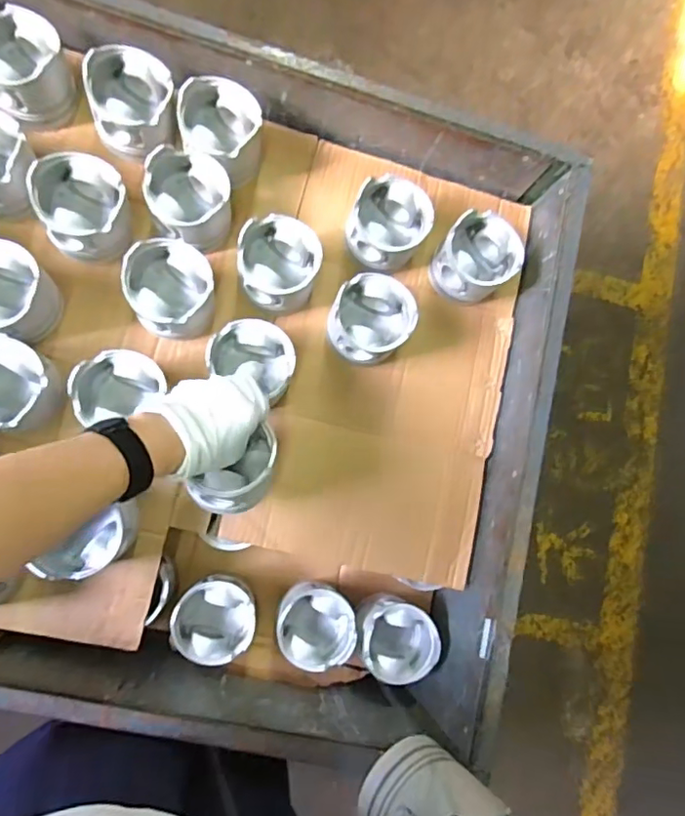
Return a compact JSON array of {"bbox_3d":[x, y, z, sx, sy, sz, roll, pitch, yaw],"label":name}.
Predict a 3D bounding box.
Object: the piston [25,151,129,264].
[{"bbox_3d":[-0.287,-0.225,0.624,0.092,0.087,0.094,1,83,-11],"label":"piston"}]

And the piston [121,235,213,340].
[{"bbox_3d":[-0.192,-0.136,0.644,0.090,0.088,0.096,1,83,-11],"label":"piston"}]

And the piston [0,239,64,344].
[{"bbox_3d":[-0.363,-0.127,0.600,0.090,0.093,0.088,1,83,-11],"label":"piston"}]

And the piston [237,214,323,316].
[{"bbox_3d":[-0.075,-0.167,0.668,0.090,0.085,0.098,1,83,-11],"label":"piston"}]

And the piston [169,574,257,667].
[{"bbox_3d":[-0.153,0.252,0.686,0.092,0.085,0.092,4,84,-5],"label":"piston"}]

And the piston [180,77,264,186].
[{"bbox_3d":[-0.150,-0.325,0.675,0.097,0.087,0.106,1,83,-11],"label":"piston"}]

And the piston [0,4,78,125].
[{"bbox_3d":[-0.358,-0.386,0.634,0.089,0.076,0.094,1,83,-11],"label":"piston"}]

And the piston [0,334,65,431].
[{"bbox_3d":[-0.353,-0.022,0.592,0.092,0.089,0.096,1,83,-11],"label":"piston"}]

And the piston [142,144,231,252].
[{"bbox_3d":[-0.176,-0.241,0.655,0.090,0.081,0.094,1,83,-11],"label":"piston"}]

